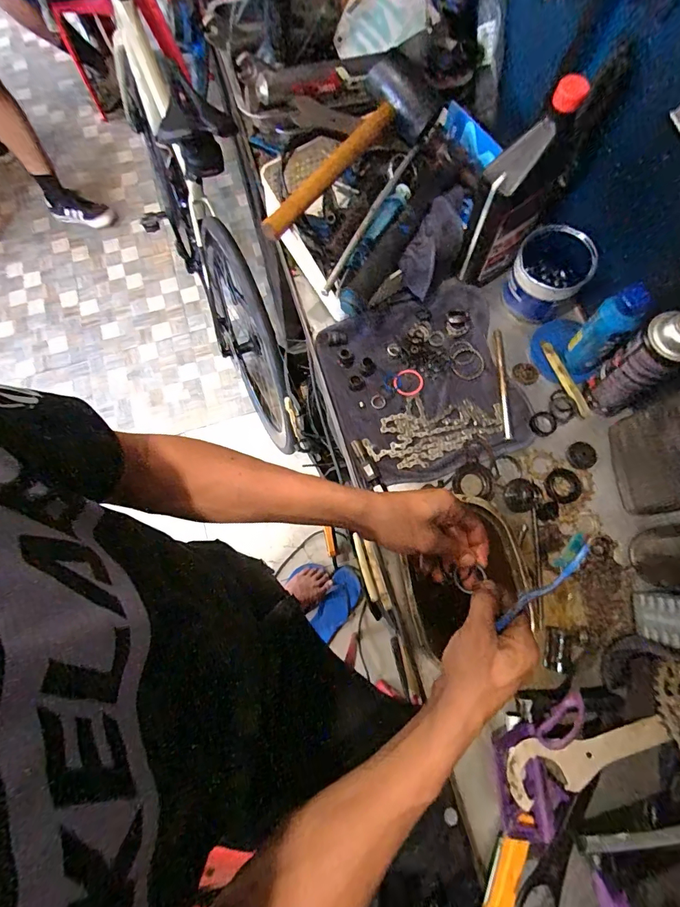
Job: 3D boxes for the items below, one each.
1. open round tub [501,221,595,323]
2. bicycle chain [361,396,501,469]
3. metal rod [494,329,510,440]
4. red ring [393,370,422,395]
[{"bbox_3d":[0.306,-0.265,0.616,0.097,0.095,0.102,0,75,1],"label":"open round tub"},{"bbox_3d":[0.132,-0.042,0.598,0.197,0.013,0.095,-25,76,-6],"label":"bicycle chain"},{"bbox_3d":[0.243,-0.105,0.623,0.013,0.005,0.173,0,75,1],"label":"metal rod"},{"bbox_3d":[0.103,-0.106,0.622,0.044,0.004,0.042,0,75,1],"label":"red ring"}]

